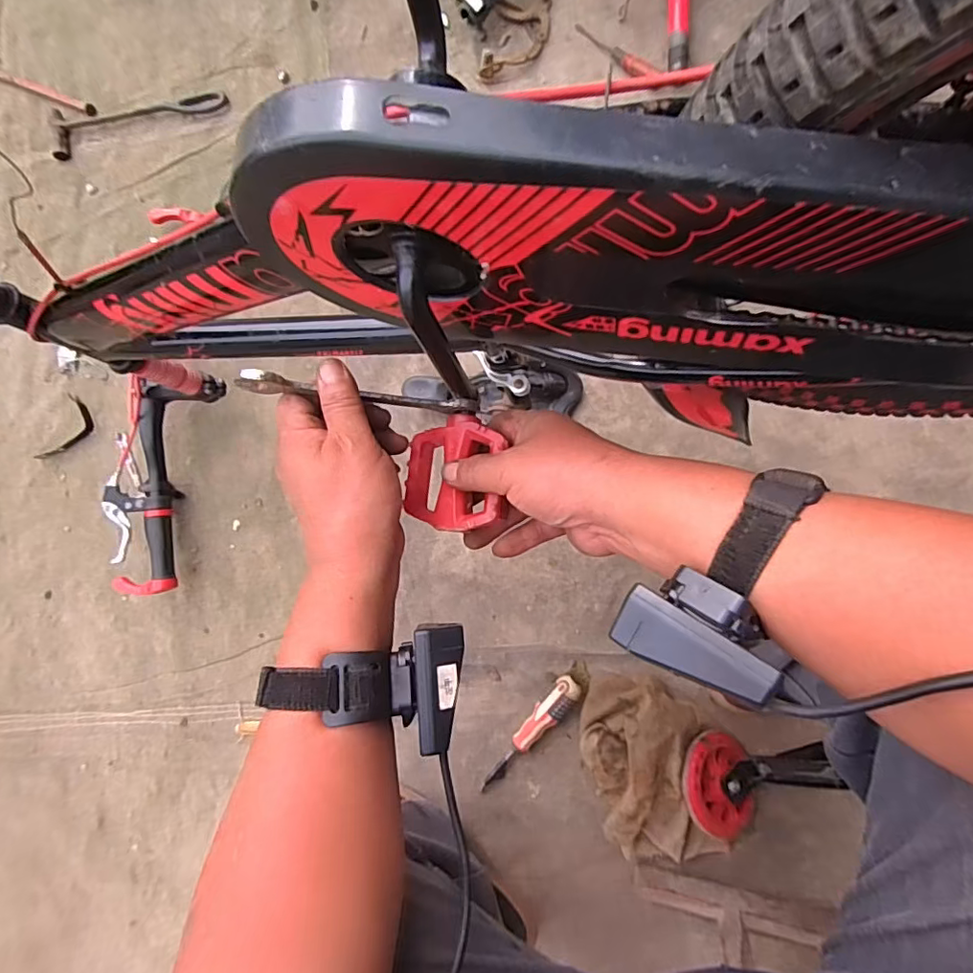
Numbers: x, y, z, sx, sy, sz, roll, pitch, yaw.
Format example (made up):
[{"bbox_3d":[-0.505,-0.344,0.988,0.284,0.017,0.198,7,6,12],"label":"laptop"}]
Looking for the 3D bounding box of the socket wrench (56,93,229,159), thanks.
[{"bbox_3d":[-0.535,-0.572,0.839,0.280,0.017,0.072,-14,86,5],"label":"socket wrench"}]

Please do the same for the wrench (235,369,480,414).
[{"bbox_3d":[-0.077,-0.059,0.352,0.149,0.017,0.010,4,88,-23],"label":"wrench"}]

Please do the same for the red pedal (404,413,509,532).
[{"bbox_3d":[-0.018,-0.008,0.377,0.072,0.028,0.076,-4,79,26],"label":"red pedal"}]

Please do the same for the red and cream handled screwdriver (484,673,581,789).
[{"bbox_3d":[0.055,0.321,0.705,0.032,0.031,0.183,39,92,6],"label":"red and cream handled screwdriver"}]

